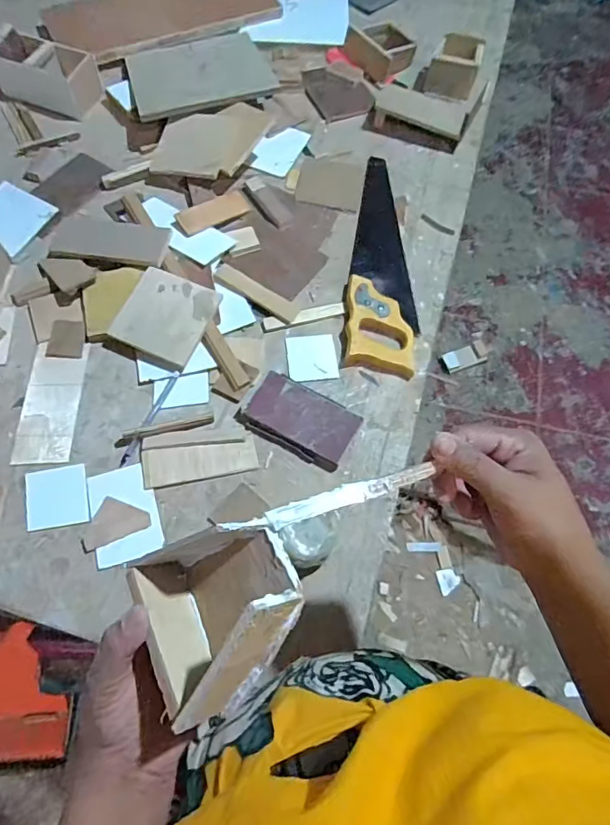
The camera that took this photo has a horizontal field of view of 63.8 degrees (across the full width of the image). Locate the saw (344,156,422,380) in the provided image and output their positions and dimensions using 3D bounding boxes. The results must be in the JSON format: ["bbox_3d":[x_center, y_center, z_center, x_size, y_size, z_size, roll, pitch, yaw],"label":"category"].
[{"bbox_3d":[0.112,-0.236,0.732,0.098,0.023,0.395,2,66,0],"label":"saw"}]

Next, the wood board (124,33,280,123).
[{"bbox_3d":[-0.179,-0.574,0.826,0.225,0.012,0.201,-16,65,-7],"label":"wood board"}]

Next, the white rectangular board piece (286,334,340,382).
[{"bbox_3d":[0.010,-0.076,0.674,0.066,0.007,0.067,-7,66,-4],"label":"white rectangular board piece"}]

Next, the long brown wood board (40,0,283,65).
[{"bbox_3d":[-0.259,-0.746,0.915,0.412,0.019,0.194,-22,68,-10],"label":"long brown wood board"}]

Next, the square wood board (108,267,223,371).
[{"bbox_3d":[-0.187,-0.128,0.657,0.112,0.006,0.118,26,80,3],"label":"square wood board"}]

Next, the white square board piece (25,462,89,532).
[{"bbox_3d":[-0.297,0.101,0.586,0.069,0.007,0.074,-13,67,-7],"label":"white square board piece"}]

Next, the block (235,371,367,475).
[{"bbox_3d":[-0.005,0.008,0.623,0.137,0.019,0.083,28,68,11],"label":"block"}]

